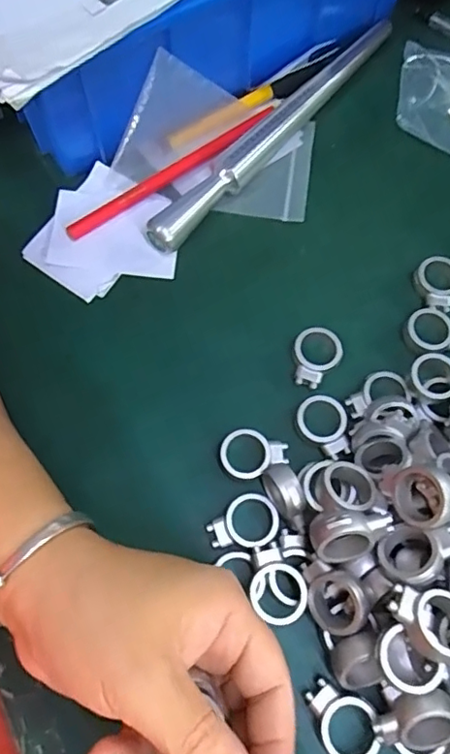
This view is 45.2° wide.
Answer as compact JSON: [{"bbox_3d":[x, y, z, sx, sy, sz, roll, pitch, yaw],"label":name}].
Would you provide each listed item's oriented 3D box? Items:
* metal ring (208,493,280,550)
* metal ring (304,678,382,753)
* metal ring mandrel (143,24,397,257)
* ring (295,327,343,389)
[{"bbox_3d":[0.009,0.070,0.258,0.034,0.005,0.024,-24,71,-8],"label":"metal ring"},{"bbox_3d":[0.051,0.147,0.231,0.024,0.006,0.033,-24,71,-9],"label":"metal ring"},{"bbox_3d":[0.036,-0.160,0.343,0.017,0.021,0.231,38,74,13],"label":"metal ring mandrel"},{"bbox_3d":[0.050,-0.011,0.294,0.025,0.010,0.034,20,71,8],"label":"ring"}]

